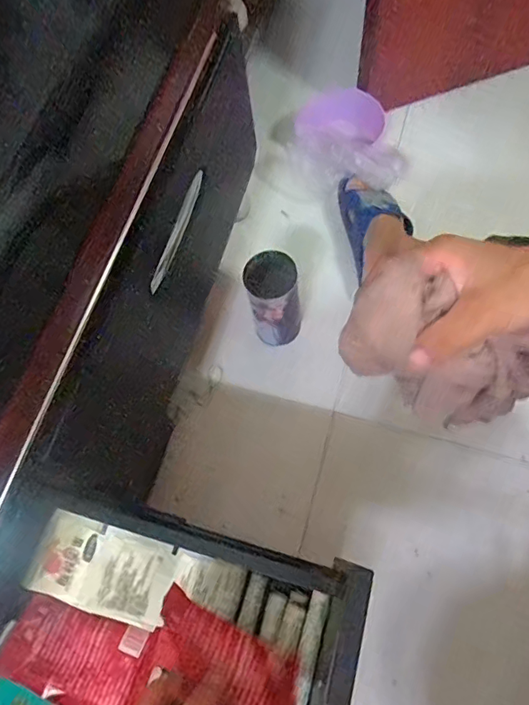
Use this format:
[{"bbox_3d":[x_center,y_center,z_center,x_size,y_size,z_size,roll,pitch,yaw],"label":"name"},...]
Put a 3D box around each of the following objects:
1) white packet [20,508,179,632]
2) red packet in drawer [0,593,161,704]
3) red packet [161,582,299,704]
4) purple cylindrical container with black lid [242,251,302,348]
[{"bbox_3d":[-0.145,0.195,0.437,0.124,0.017,0.072,21,73,-5],"label":"white packet"},{"bbox_3d":[-0.171,0.273,0.439,0.133,0.017,0.079,16,71,9],"label":"red packet in drawer"},{"bbox_3d":[-0.032,0.244,0.380,0.124,0.079,0.022,26,114,7],"label":"red packet"},{"bbox_3d":[0.015,-0.060,0.671,0.071,0.172,0.074,-7,68,1],"label":"purple cylindrical container with black lid"}]

